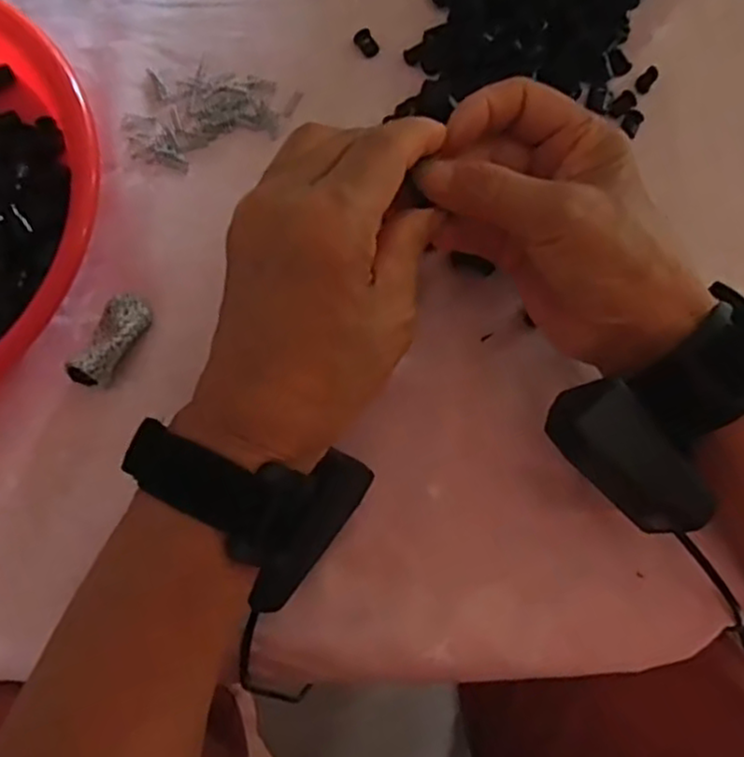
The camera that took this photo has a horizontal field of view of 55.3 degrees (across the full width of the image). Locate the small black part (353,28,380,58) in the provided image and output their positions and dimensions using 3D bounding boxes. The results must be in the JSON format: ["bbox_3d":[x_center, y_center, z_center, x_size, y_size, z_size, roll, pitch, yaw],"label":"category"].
[{"bbox_3d":[-0.003,-0.184,0.387,0.010,0.004,0.016,-27,78,-7],"label":"small black part"}]

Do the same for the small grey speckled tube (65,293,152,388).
[{"bbox_3d":[-0.123,-0.018,0.338,0.021,0.020,0.048,22,77,5],"label":"small grey speckled tube"}]

